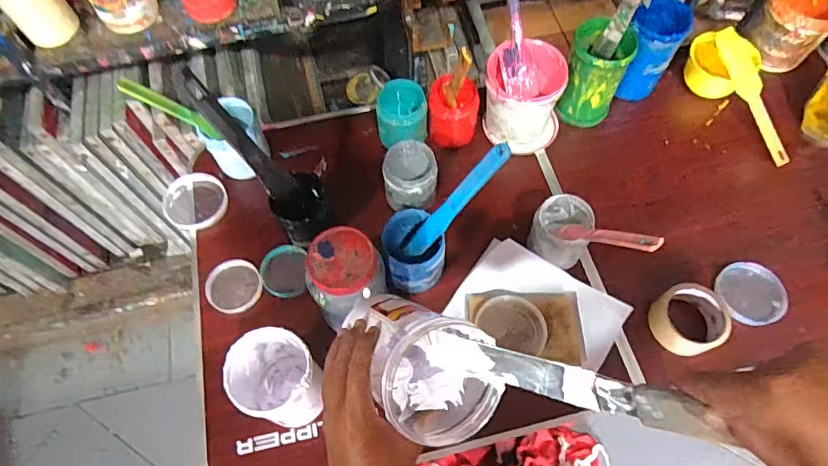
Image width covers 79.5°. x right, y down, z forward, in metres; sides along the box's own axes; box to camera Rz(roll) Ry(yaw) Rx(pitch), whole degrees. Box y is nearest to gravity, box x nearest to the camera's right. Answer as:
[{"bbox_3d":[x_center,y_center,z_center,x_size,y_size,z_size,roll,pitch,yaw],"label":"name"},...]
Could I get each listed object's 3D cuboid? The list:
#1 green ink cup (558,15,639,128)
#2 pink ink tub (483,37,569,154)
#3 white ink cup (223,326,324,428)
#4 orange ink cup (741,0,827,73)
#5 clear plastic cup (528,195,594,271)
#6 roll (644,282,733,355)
[{"bbox_3d":[0.300,-0.263,0.837,0.097,0.138,0.101,26,68,12],"label":"green ink cup"},{"bbox_3d":[0.183,-0.229,0.833,0.127,0.128,0.123,0,65,1],"label":"pink ink tub"},{"bbox_3d":[-0.164,0.187,0.630,0.095,0.157,0.094,0,65,1],"label":"white ink cup"},{"bbox_3d":[0.682,-0.380,0.889,0.124,0.106,0.131,0,65,1],"label":"orange ink cup"},{"bbox_3d":[0.221,-0.006,0.734,0.083,0.094,0.087,0,65,1],"label":"clear plastic cup"},{"bbox_3d":[0.392,0.117,0.698,0.095,0.044,0.091,0,65,1],"label":"roll"}]

